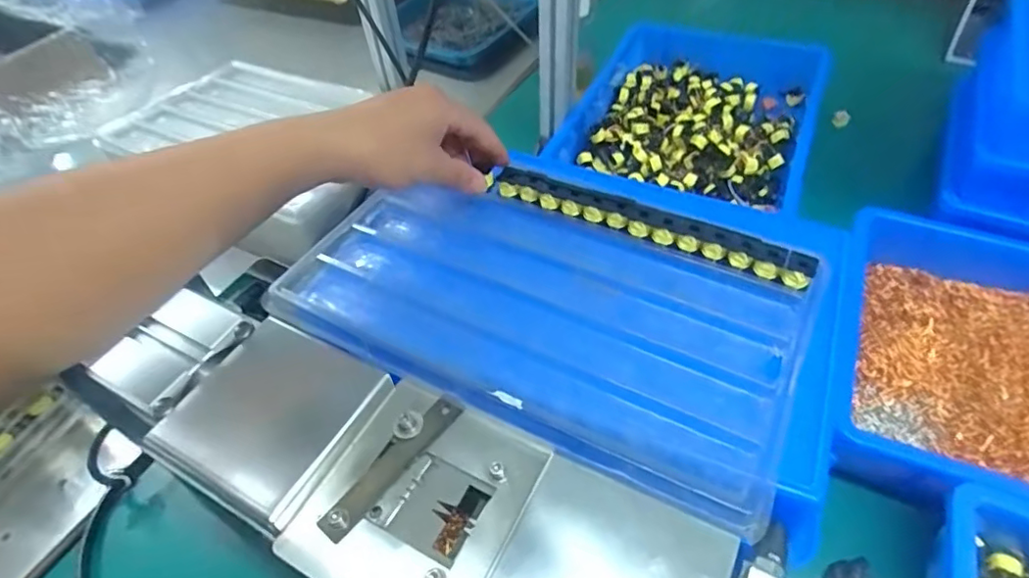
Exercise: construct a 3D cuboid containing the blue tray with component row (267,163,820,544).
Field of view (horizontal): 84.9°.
[{"bbox_3d":[0.017,0.002,0.371,0.318,0.024,0.189,20,54,20],"label":"blue tray with component row"}]

